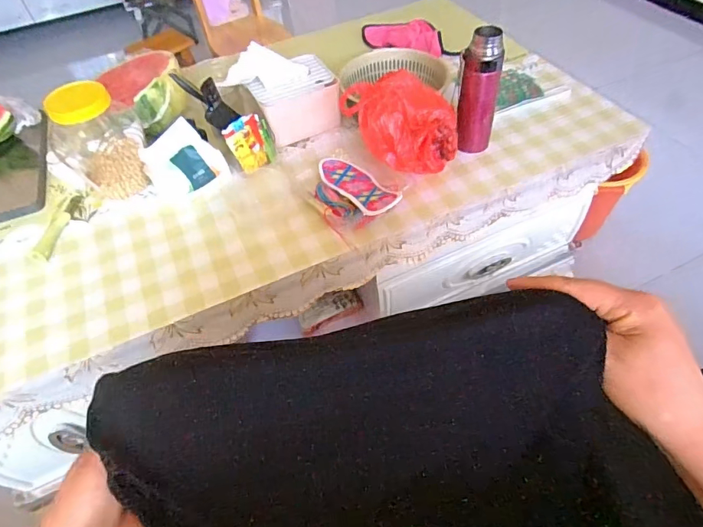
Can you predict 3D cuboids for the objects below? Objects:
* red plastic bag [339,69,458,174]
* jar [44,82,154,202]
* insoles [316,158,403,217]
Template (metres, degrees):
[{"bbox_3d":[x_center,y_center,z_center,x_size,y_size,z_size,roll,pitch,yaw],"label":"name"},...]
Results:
[{"bbox_3d":[0.088,-0.237,0.787,0.182,0.149,0.149,-16,53,-8],"label":"red plastic bag"},{"bbox_3d":[-0.465,-0.229,0.814,0.150,0.193,0.130,-30,56,-18],"label":"jar"},{"bbox_3d":[0.001,-0.125,0.781,0.107,0.046,0.233,-24,36,-14],"label":"insoles"}]

